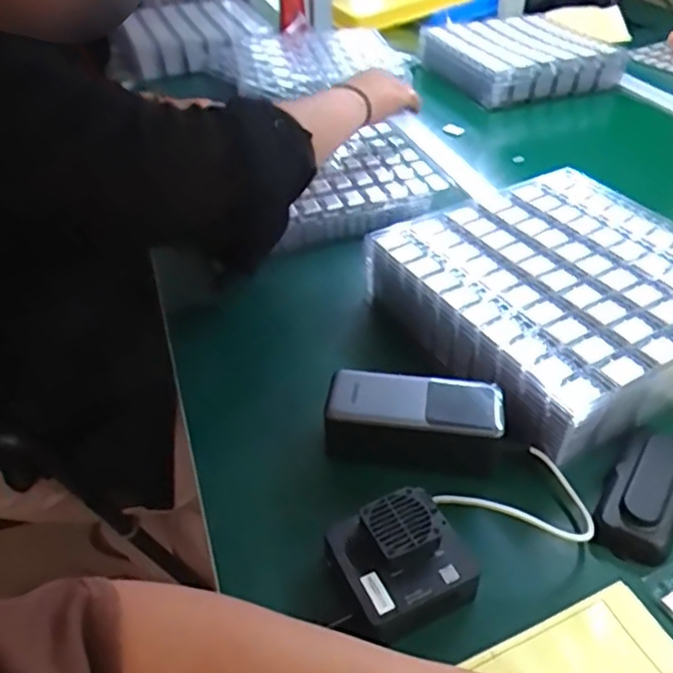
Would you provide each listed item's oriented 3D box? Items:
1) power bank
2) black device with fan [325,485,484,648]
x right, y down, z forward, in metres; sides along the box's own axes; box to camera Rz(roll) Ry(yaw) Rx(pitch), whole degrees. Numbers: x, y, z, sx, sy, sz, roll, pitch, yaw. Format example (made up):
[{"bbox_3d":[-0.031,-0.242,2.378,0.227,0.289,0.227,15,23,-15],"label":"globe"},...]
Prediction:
[{"bbox_3d":[0.060,0.063,0.487,0.127,0.052,0.052,8,41,10],"label":"power bank"},{"bbox_3d":[0.041,0.140,0.397,0.079,0.040,0.076,-19,44,-21],"label":"black device with fan"}]

